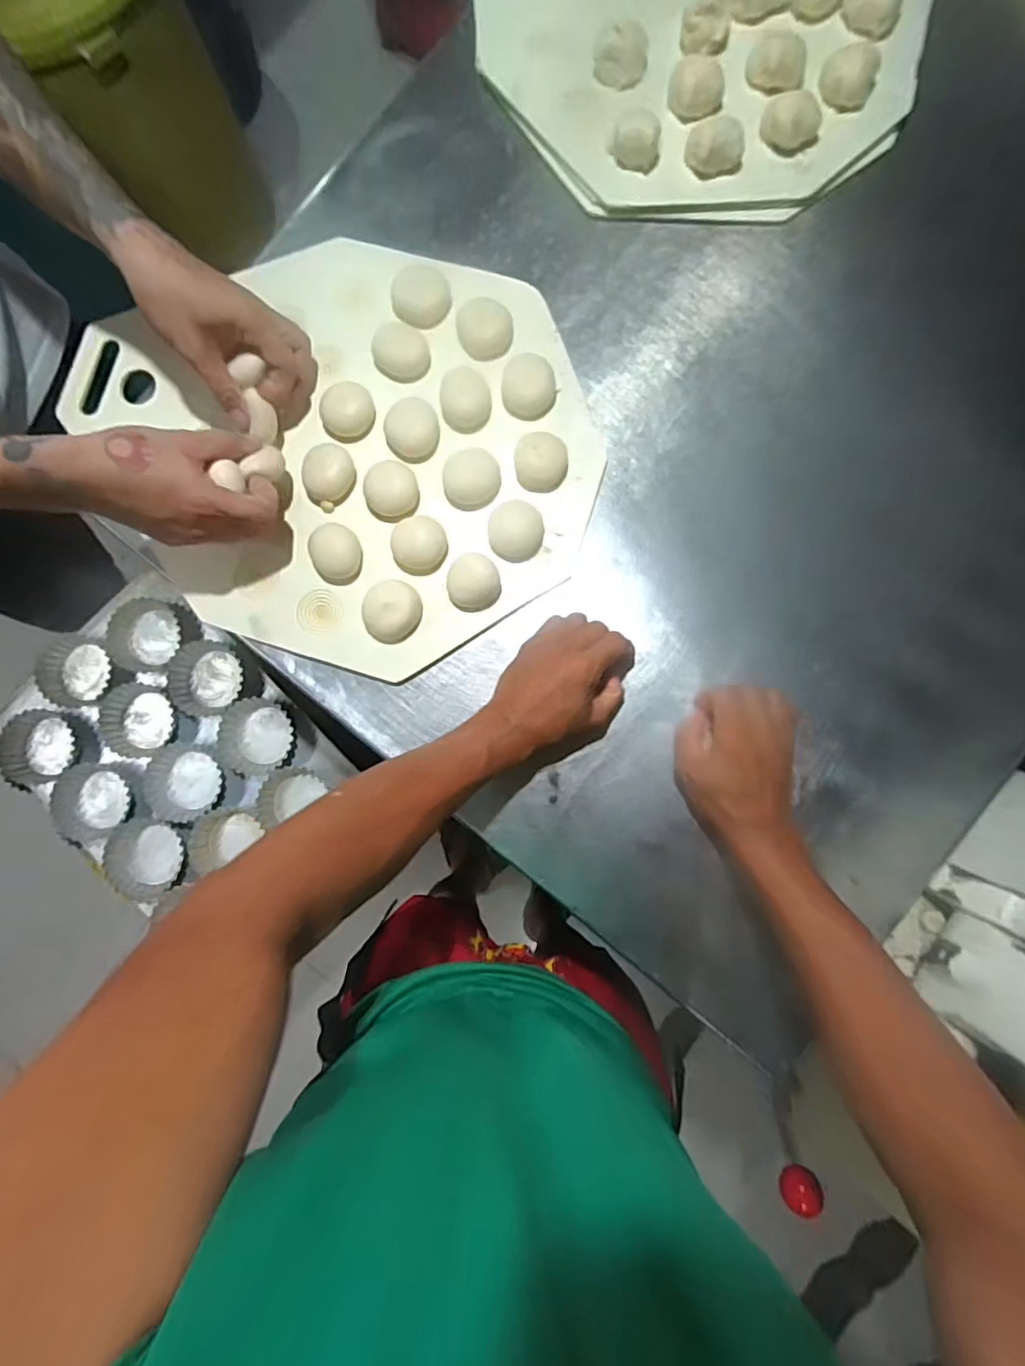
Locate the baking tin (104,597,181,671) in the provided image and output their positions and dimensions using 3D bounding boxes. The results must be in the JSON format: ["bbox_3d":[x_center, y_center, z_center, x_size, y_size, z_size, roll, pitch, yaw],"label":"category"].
[{"bbox_3d":[-0.501,-0.065,0.751,0.094,0.031,0.095,0,85,3],"label":"baking tin"}]

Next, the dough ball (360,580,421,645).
[{"bbox_3d":[-0.109,-0.065,0.497,0.053,0.024,0.051,0,86,3],"label":"dough ball"}]

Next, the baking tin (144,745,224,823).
[{"bbox_3d":[-0.437,0.133,0.736,0.101,0.025,0.094,0,85,3],"label":"baking tin"}]

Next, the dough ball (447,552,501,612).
[{"bbox_3d":[-0.035,-0.091,0.500,0.046,0.026,0.047,0,86,3],"label":"dough ball"}]

